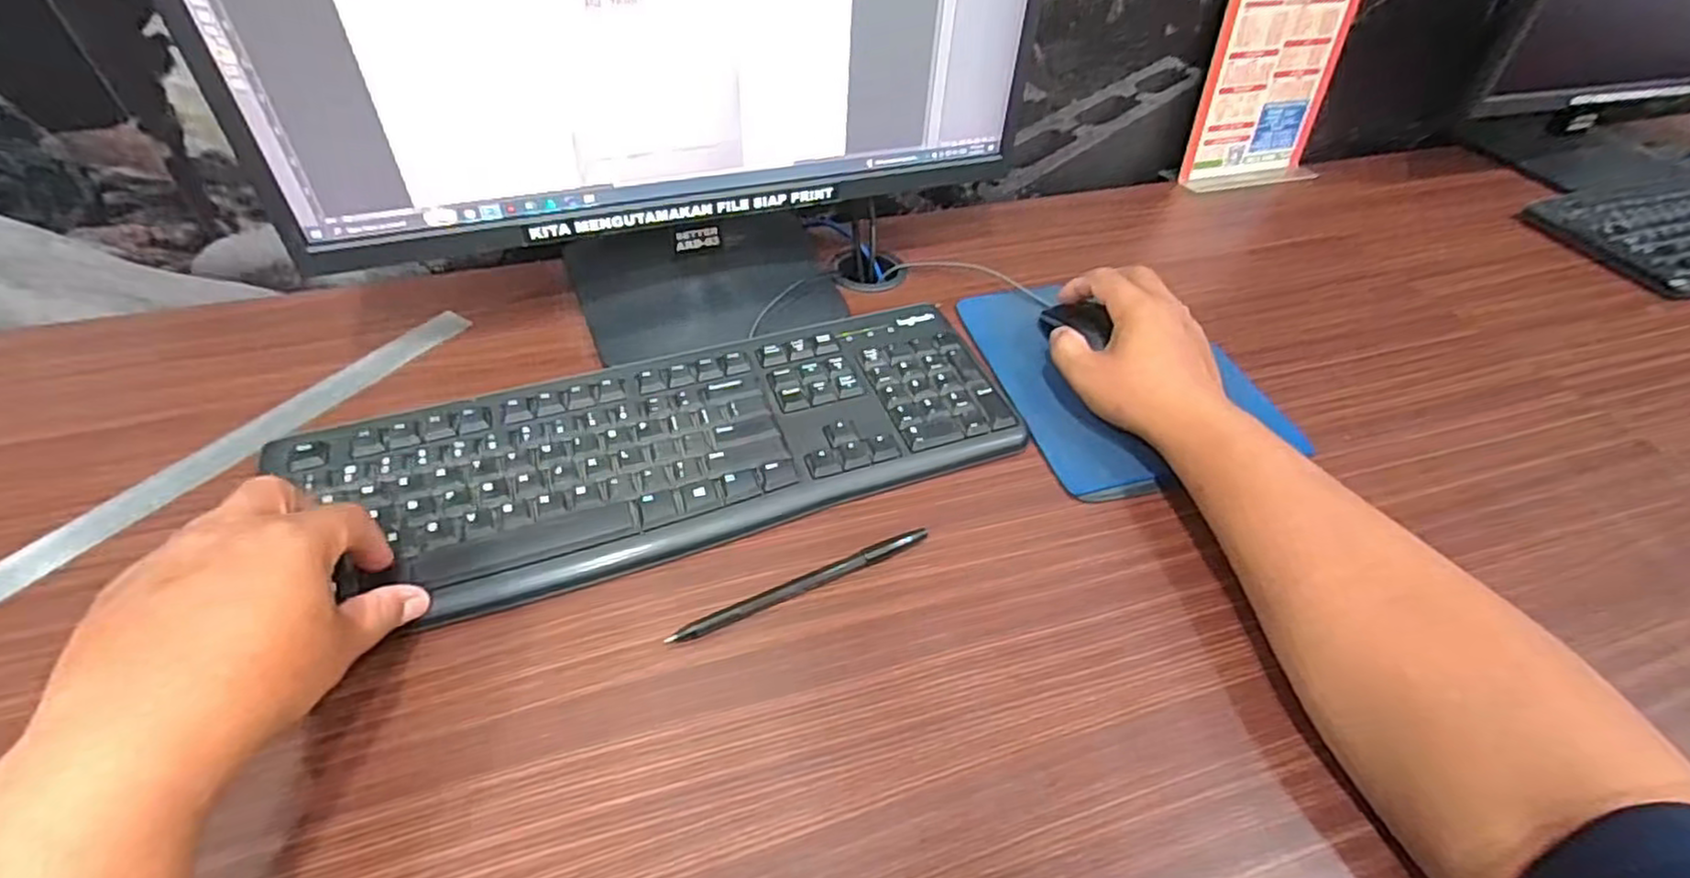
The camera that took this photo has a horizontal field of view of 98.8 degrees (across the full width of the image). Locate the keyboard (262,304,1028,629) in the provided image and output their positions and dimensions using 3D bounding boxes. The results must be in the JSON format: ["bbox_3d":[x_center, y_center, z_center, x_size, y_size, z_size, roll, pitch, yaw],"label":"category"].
[{"bbox_3d":[-0.101,0.002,0.445,0.404,0.019,0.155,-13,48,-15],"label":"keyboard"}]

